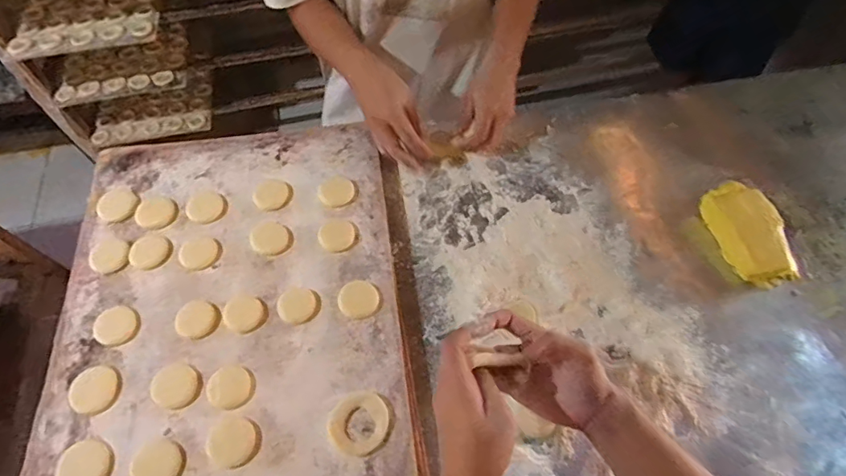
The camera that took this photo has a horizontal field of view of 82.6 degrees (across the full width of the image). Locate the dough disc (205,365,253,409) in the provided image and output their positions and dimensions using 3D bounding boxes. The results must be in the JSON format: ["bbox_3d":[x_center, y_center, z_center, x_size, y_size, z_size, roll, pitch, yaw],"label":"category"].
[{"bbox_3d":[-0.226,0.173,0.562,0.051,0.005,0.047,-1,60,1],"label":"dough disc"}]

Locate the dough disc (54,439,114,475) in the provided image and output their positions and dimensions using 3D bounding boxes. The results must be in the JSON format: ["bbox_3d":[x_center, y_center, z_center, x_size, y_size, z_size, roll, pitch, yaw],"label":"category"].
[{"bbox_3d":[-0.371,0.250,0.526,0.064,0.010,0.052,15,62,10],"label":"dough disc"}]

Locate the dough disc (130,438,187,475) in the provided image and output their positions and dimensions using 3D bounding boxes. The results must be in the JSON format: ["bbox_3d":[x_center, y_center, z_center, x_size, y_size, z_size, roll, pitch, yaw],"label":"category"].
[{"bbox_3d":[-0.288,0.246,0.525,0.055,0.004,0.048,18,62,12],"label":"dough disc"}]

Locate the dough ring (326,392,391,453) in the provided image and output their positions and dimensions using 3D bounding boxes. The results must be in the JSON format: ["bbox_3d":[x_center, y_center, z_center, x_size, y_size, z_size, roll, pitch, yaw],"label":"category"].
[{"bbox_3d":[-0.071,0.209,0.544,0.066,0.010,0.062,-1,60,1],"label":"dough ring"}]

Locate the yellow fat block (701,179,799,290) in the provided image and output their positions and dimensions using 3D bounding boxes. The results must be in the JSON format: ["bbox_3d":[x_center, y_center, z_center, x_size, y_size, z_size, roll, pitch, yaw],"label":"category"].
[{"bbox_3d":[0.459,-0.014,0.677,0.087,0.038,0.163,-5,60,-1],"label":"yellow fat block"}]

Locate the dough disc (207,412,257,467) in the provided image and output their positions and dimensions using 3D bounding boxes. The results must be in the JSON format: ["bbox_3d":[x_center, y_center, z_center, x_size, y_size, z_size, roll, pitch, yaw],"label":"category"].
[{"bbox_3d":[-0.212,0.224,0.533,0.052,0.005,0.050,-1,60,1],"label":"dough disc"}]

